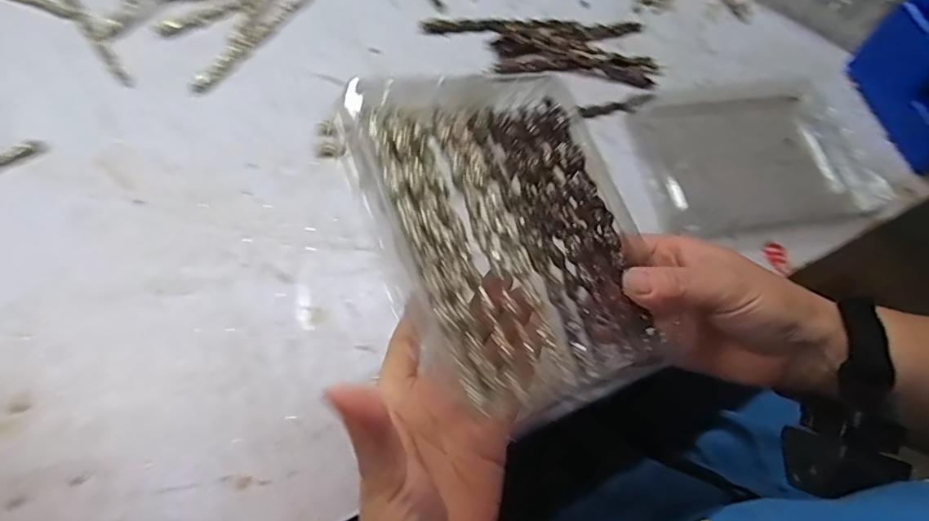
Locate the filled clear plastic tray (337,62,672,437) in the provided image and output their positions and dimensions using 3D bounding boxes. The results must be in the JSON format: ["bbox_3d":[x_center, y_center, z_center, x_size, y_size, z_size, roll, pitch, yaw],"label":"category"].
[{"bbox_3d":[0.025,-0.019,0.288,0.146,0.015,0.184,-18,79,-31],"label":"filled clear plastic tray"}]

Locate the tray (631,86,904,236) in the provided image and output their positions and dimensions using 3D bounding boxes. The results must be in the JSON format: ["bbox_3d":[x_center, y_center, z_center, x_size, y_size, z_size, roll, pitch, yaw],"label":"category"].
[{"bbox_3d":[0.251,-0.093,0.493,0.199,0.014,0.144,-7,64,-7],"label":"tray"}]

